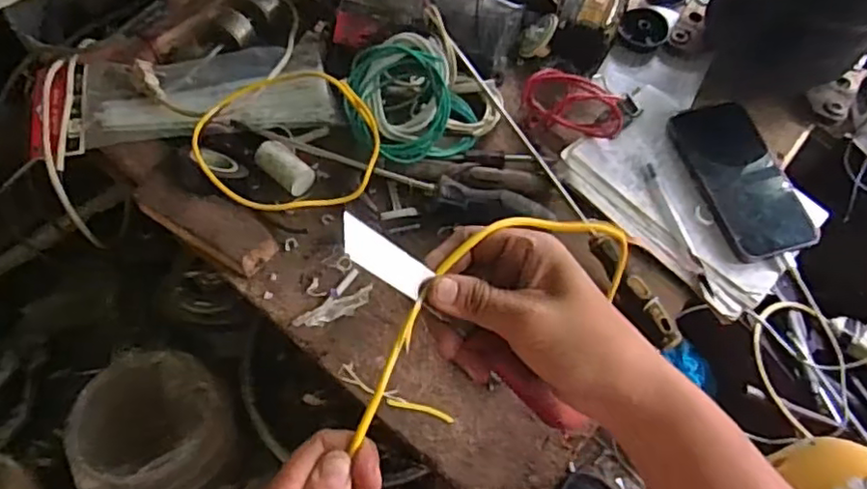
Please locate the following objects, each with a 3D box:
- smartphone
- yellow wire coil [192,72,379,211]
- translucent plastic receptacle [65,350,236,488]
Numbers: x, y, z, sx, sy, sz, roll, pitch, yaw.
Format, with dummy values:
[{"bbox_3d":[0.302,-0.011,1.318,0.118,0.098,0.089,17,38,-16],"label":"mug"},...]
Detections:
[{"bbox_3d":[0.286,-0.063,0.581,0.078,0.013,0.159,-22,67,5],"label":"smartphone"},{"bbox_3d":[-0.130,-0.101,0.557,0.157,0.053,0.134,-7,63,-6],"label":"yellow wire coil"},{"bbox_3d":[-0.291,0.195,0.660,0.158,0.108,0.147,1,63,-2],"label":"translucent plastic receptacle"}]

